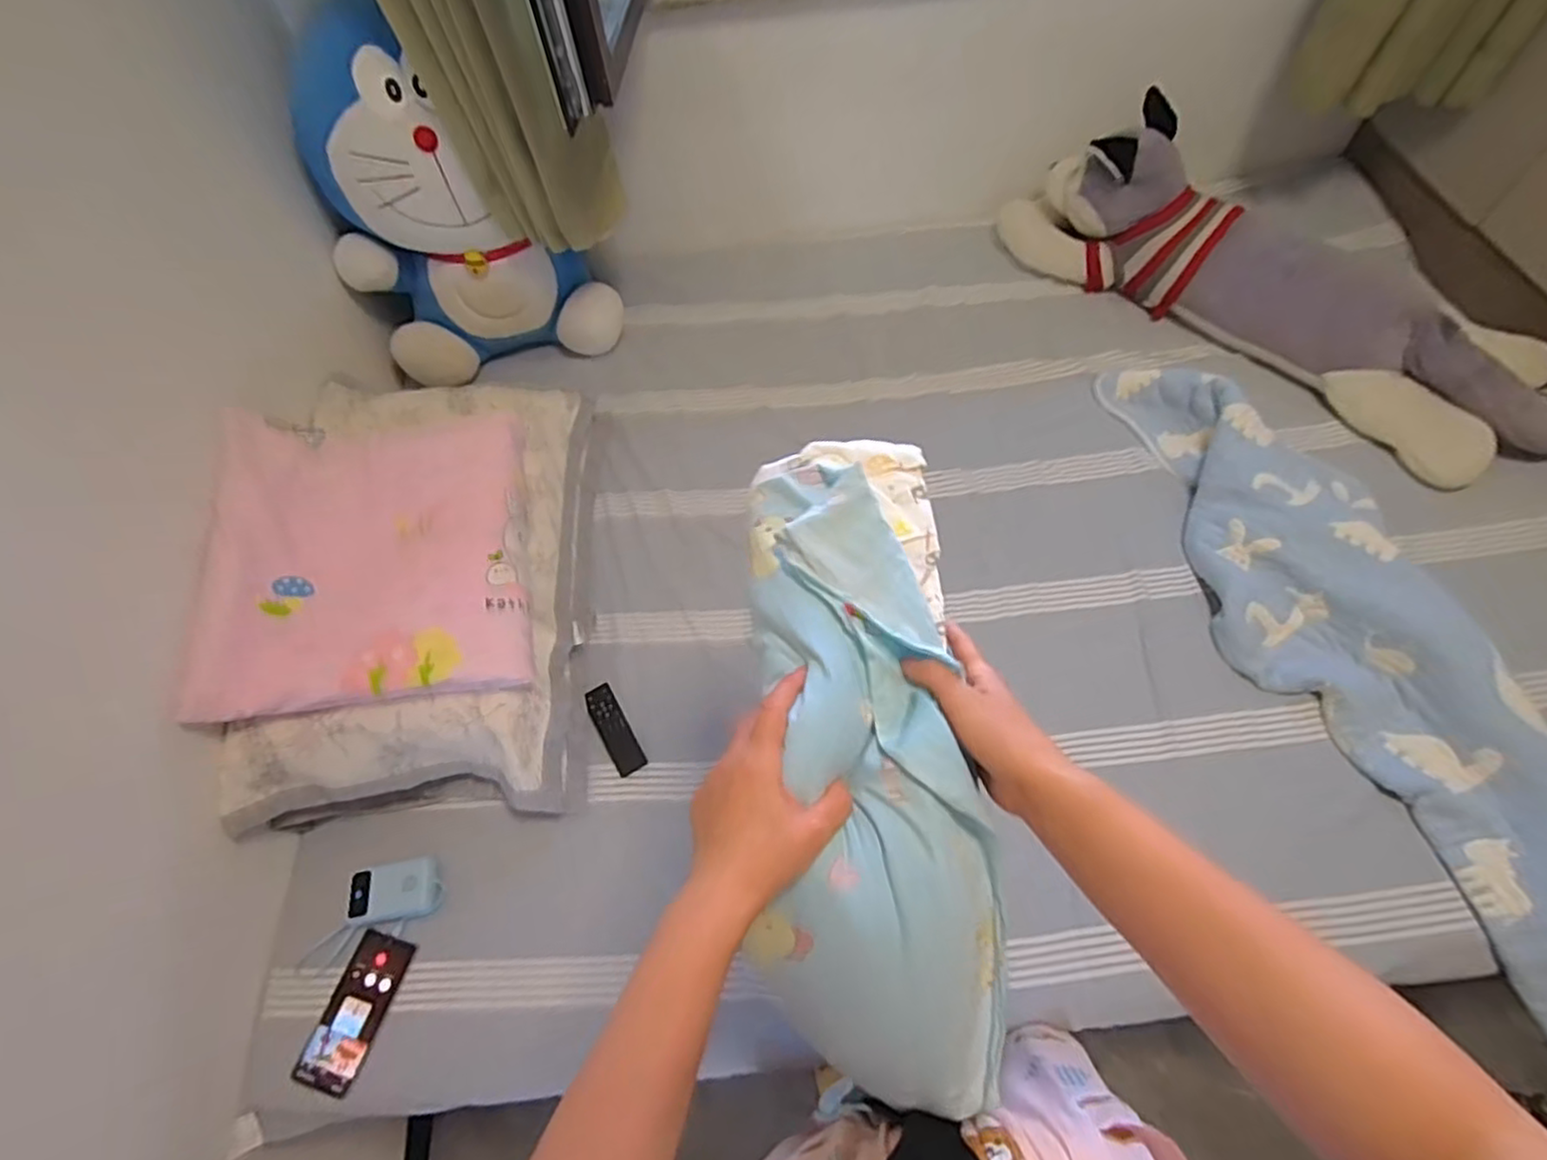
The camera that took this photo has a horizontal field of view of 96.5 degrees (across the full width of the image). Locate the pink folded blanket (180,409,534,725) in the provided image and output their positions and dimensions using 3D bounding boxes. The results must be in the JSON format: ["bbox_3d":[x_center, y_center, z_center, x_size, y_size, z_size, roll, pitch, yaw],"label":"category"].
[{"bbox_3d":[-0.521,-0.047,0.905,0.367,0.079,0.419,-5,66,-14],"label":"pink folded blanket"}]

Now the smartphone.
[{"bbox_3d":[-0.514,0.528,0.852,0.072,0.015,0.163,17,56,0],"label":"smartphone"}]

